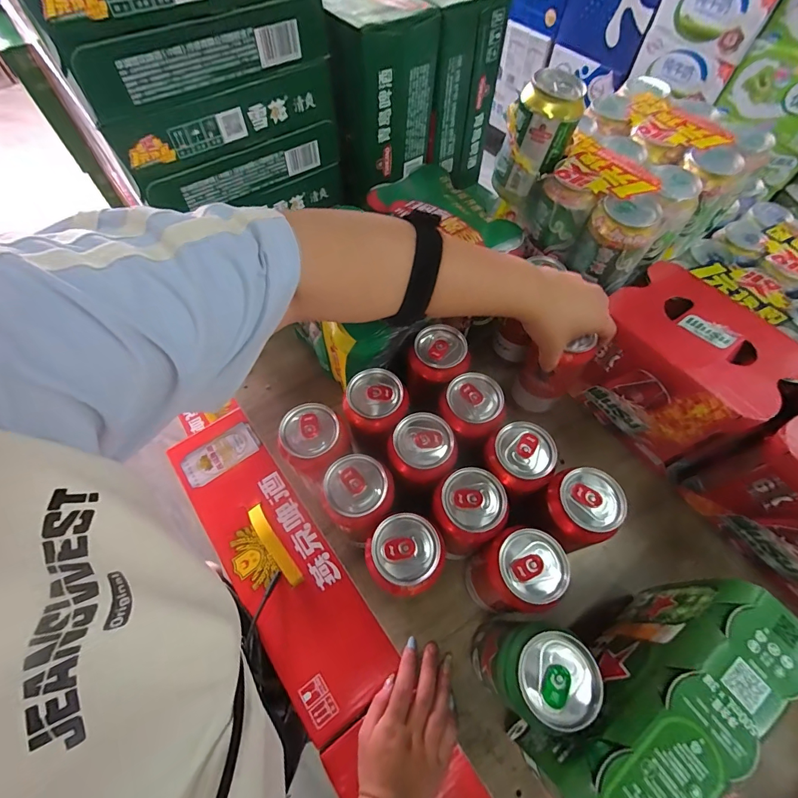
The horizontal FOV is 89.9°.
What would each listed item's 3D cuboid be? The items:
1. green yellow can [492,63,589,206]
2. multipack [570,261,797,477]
[{"bbox_3d":[0.150,-0.275,0.430,0.059,0.111,0.056,0,62,0],"label":"green yellow can"},{"bbox_3d":[0.310,-0.033,0.472,0.136,0.145,0.180,-37,68,-17],"label":"multipack"}]

